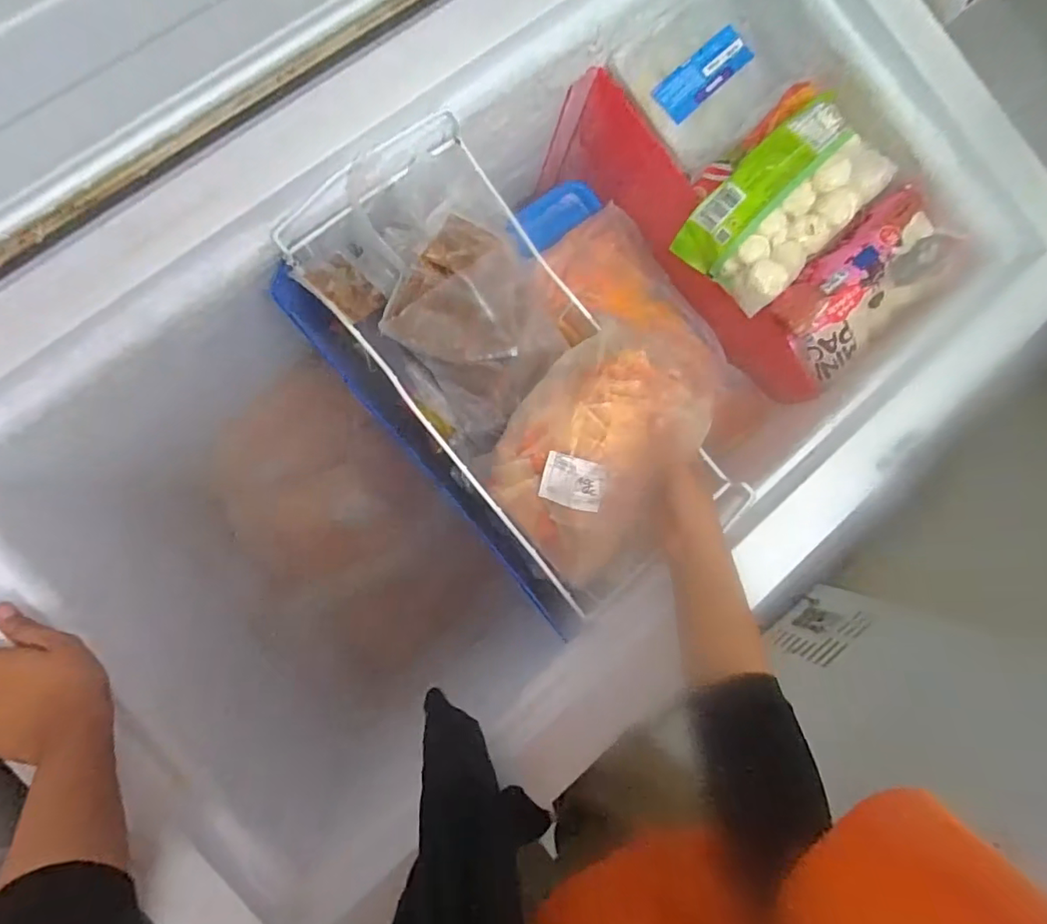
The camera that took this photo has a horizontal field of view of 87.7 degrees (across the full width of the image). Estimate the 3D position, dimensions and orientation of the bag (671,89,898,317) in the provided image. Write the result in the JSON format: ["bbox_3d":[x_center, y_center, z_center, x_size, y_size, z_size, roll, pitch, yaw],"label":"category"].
[{"bbox_3d":[0.292,-0.289,0.610,0.219,0.070,0.137,-45,94,-9],"label":"bag"}]

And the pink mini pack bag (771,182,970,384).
[{"bbox_3d":[0.396,-0.202,0.626,0.217,0.060,0.129,-42,93,-9],"label":"pink mini pack bag"}]

